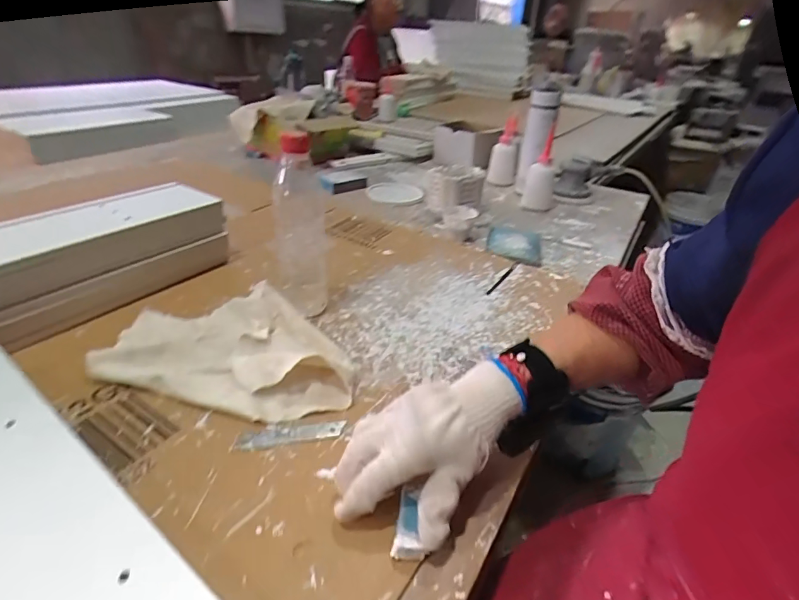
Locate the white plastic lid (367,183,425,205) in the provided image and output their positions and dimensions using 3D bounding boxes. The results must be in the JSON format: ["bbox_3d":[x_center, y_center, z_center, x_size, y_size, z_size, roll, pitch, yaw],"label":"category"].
[{"bbox_3d":[-0.011,-0.253,1.063,0.131,0.008,0.127,3,31,-2],"label":"white plastic lid"}]

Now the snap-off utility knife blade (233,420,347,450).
[{"bbox_3d":[-0.101,0.124,0.421,0.098,0.004,0.019,-5,33,-15],"label":"snap-off utility knife blade"}]

